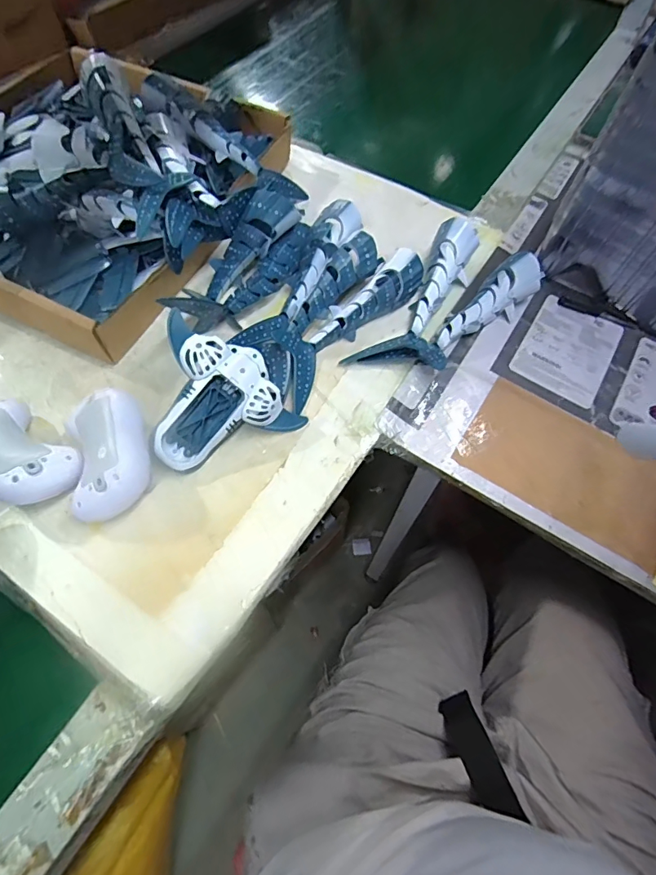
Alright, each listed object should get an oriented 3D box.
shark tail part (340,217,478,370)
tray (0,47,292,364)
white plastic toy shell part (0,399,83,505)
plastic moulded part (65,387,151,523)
[{"bbox_3d":[0.095,-0.151,0.495,0.090,0.044,0.198,20,64,7],"label":"shark tail part"},{"bbox_3d":[-0.270,-0.313,0.522,0.430,0.119,0.380,26,65,10],"label":"tray"},{"bbox_3d":[-0.263,0.012,0.391,0.109,0.026,0.070,43,43,19],"label":"white plastic toy shell part"},{"bbox_3d":[-0.184,0.015,0.394,0.063,0.055,0.106,-15,65,-10],"label":"plastic moulded part"}]

